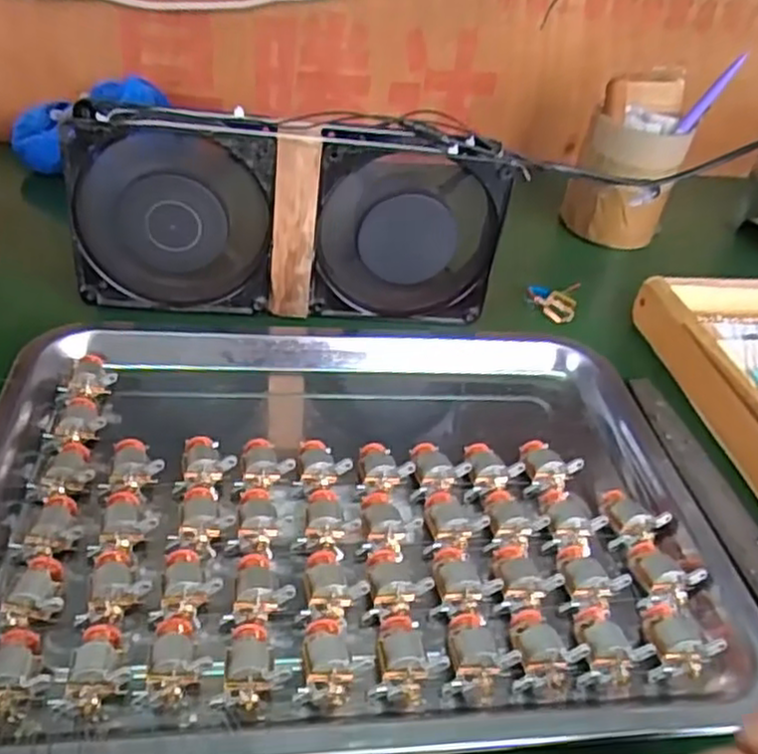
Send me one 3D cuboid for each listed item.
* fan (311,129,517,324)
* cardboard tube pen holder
[{"bbox_3d":[0.018,-0.098,0.485,0.119,0.121,0.042,0,39,-10],"label":"fan"},{"bbox_3d":[0.209,-0.182,0.623,0.077,0.129,0.067,-14,44,-25],"label":"cardboard tube pen holder"}]

